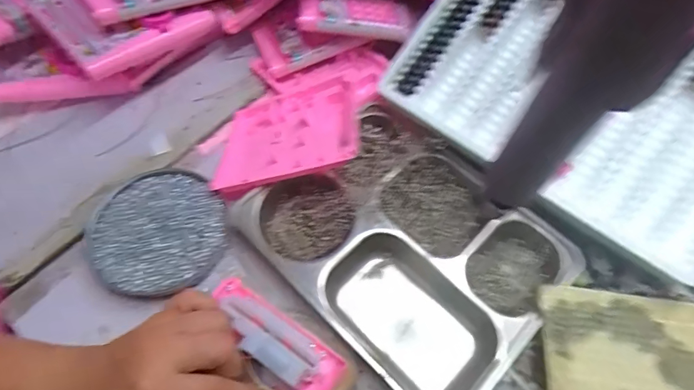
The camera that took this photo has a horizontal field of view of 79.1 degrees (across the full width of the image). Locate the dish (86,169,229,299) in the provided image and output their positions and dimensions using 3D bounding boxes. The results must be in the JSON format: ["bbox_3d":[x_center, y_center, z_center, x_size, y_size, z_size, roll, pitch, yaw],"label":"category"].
[{"bbox_3d":[-0.190,0.038,0.430,0.125,0.020,0.136,0,60,-1],"label":"dish"}]

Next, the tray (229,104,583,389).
[{"bbox_3d":[0.058,0.047,0.424,0.280,0.045,0.221,41,67,21],"label":"tray"}]

